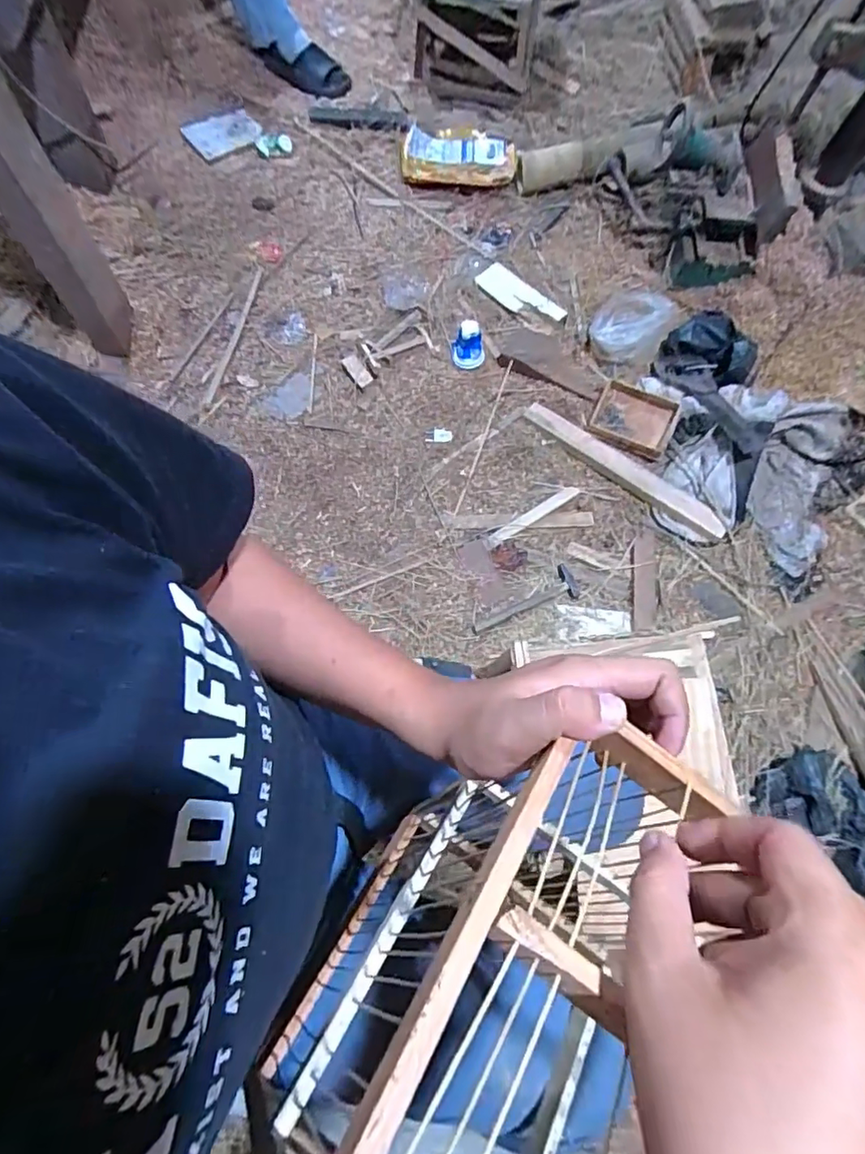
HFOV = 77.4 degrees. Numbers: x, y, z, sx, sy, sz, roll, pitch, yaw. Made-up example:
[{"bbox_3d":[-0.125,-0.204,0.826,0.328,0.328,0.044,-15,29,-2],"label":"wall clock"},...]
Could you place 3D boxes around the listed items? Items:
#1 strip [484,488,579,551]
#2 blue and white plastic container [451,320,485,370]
[{"bbox_3d":[0.199,-0.120,1.074,0.222,0.007,0.025,-31,75,-13],"label":"strip"},{"bbox_3d":[0.079,-0.493,1.150,0.072,0.074,0.061,8,70,0],"label":"blue and white plastic container"}]

